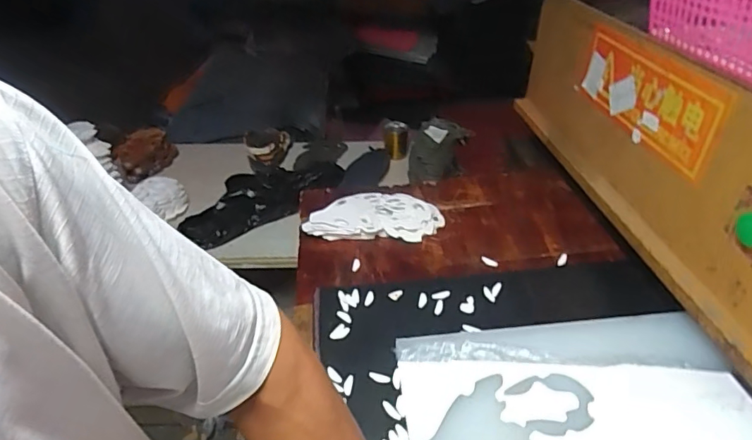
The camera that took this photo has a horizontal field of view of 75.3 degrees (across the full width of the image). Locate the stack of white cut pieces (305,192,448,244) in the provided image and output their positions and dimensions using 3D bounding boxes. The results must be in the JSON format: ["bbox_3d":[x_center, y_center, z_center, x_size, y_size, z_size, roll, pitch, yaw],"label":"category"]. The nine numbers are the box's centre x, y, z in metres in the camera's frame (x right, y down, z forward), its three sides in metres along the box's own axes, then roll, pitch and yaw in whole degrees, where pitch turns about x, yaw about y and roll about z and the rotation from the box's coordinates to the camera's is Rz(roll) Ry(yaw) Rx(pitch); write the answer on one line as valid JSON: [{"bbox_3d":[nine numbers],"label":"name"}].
[{"bbox_3d":[-0.002,-0.008,0.957,0.262,0.034,0.119,2,37,6],"label":"stack of white cut pieces"}]

